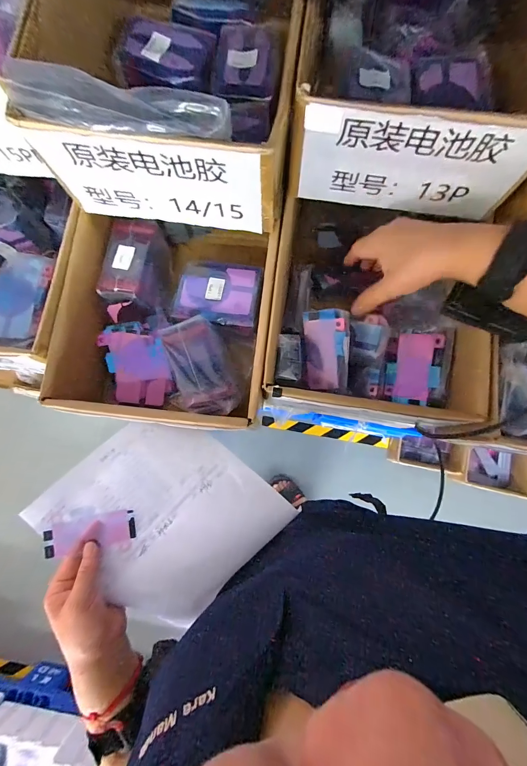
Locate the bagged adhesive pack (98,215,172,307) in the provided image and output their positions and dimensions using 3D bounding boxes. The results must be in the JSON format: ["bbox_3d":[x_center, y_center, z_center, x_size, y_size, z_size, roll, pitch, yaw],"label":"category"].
[{"bbox_3d":[-0.158,-0.143,0.414,0.069,0.060,0.107,11,79,3],"label":"bagged adhesive pack"}]

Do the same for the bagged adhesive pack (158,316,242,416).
[{"bbox_3d":[-0.071,-0.017,0.364,0.064,0.022,0.112,-20,79,-3],"label":"bagged adhesive pack"}]

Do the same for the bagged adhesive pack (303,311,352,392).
[{"bbox_3d":[0.071,-0.037,0.370,0.049,0.015,0.087,2,96,22],"label":"bagged adhesive pack"}]

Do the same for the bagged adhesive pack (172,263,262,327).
[{"bbox_3d":[-0.057,-0.114,0.410,0.102,0.019,0.078,9,79,2],"label":"bagged adhesive pack"}]

